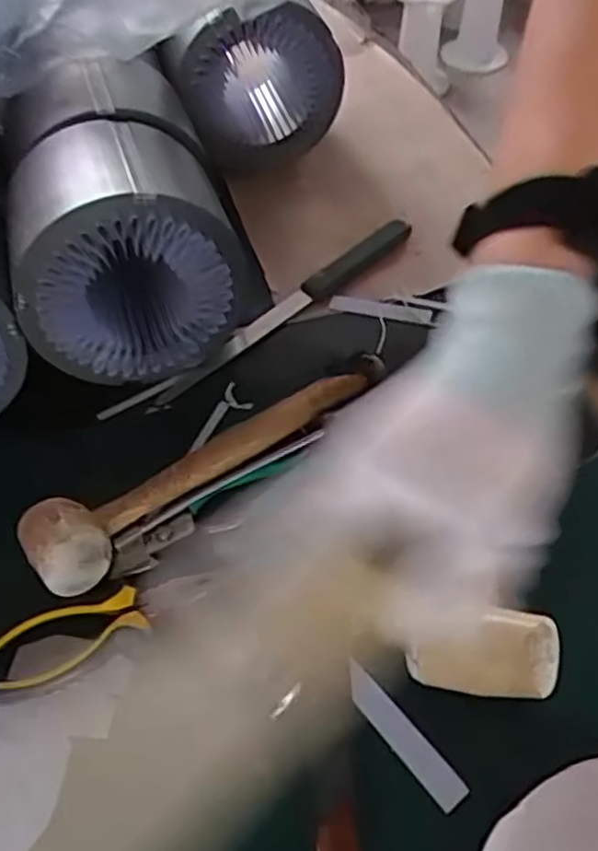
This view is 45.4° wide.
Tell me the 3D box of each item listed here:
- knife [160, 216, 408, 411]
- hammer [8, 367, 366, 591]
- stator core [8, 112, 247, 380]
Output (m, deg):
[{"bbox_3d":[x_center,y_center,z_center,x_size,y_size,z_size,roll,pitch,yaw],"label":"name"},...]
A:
[{"bbox_3d":[-0.005,-0.099,0.580,0.267,0.021,0.024,-36,60,-24],"label":"knife"},{"bbox_3d":[-0.062,0.022,0.475,0.246,0.052,0.056,-34,59,-23],"label":"hammer"},{"bbox_3d":[-0.123,-0.133,0.517,0.151,0.143,0.135,-12,53,-8],"label":"stator core"}]

